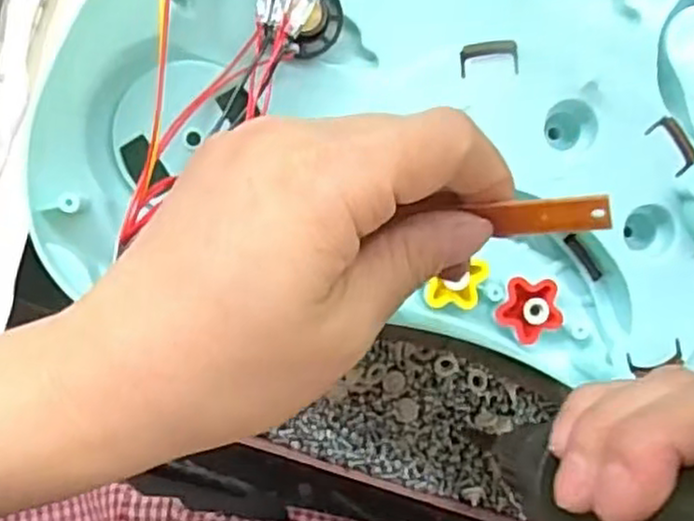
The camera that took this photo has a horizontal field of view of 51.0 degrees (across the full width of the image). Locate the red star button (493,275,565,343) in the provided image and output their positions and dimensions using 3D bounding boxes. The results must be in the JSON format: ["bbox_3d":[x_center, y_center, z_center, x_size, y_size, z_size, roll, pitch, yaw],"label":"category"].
[{"bbox_3d":[0.072,0.019,0.284,0.025,0.007,0.025,-26,96,-8],"label":"red star button"}]

